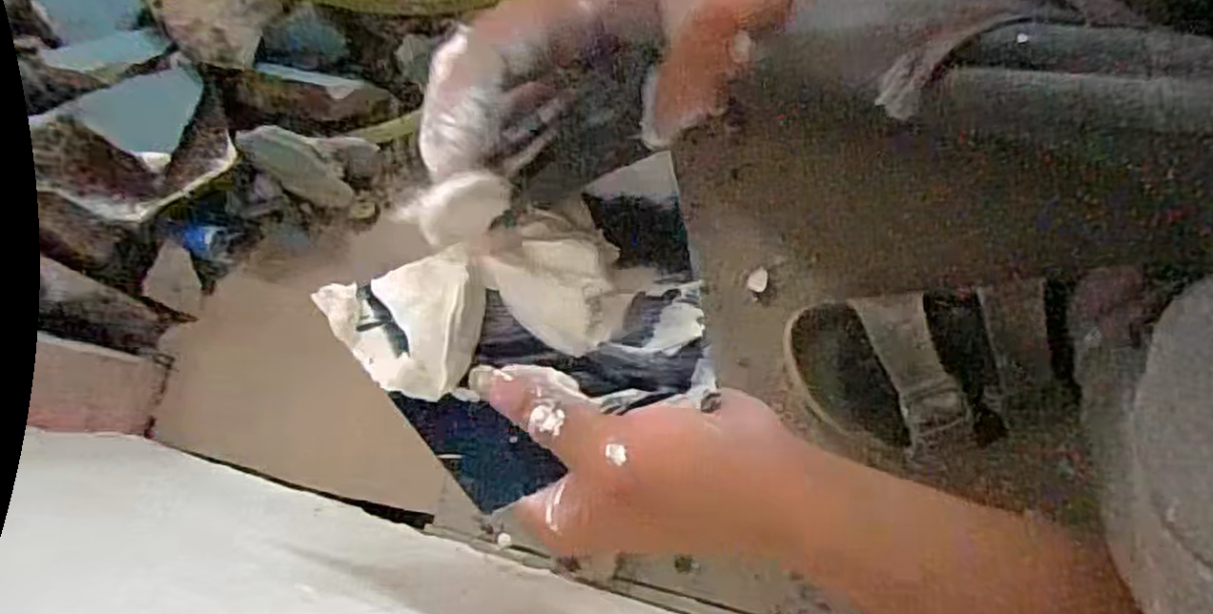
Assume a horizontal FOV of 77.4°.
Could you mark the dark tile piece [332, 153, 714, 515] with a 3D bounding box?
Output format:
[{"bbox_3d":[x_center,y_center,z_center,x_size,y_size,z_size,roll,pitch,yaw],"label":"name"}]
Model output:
[{"bbox_3d":[-0.021,0.009,0.276,0.130,0.020,0.093,-24,80,-5],"label":"dark tile piece"}]

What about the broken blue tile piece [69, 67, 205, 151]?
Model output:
[{"bbox_3d":[-0.287,-0.125,0.478,0.068,0.009,0.048,-42,97,-21],"label":"broken blue tile piece"}]

